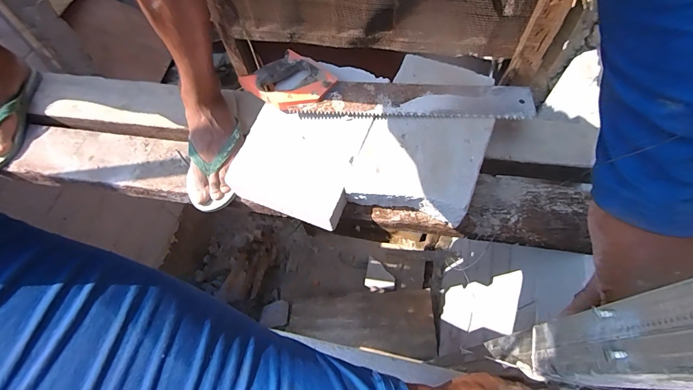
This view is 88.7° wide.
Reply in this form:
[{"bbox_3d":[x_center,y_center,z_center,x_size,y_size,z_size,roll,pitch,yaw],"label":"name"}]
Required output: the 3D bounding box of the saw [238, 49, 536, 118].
[{"bbox_3d":[0.075,-0.197,0.640,0.517,0.046,0.124,0,63,4],"label":"saw"}]

